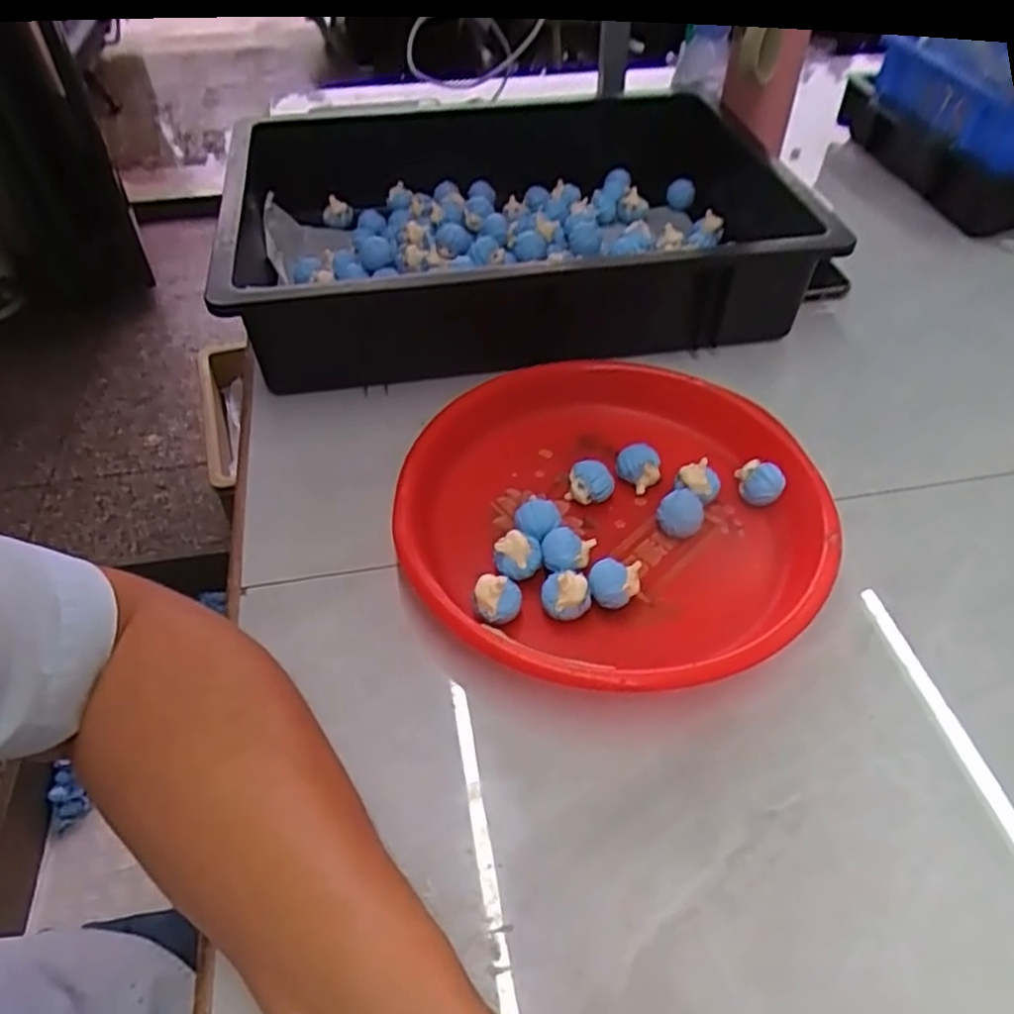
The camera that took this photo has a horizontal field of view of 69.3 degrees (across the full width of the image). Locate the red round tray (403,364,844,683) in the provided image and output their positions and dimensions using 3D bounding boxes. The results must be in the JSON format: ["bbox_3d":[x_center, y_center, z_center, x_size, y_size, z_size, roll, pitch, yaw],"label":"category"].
[{"bbox_3d":[0.064,0.003,0.451,0.243,0.038,0.247,-1,48,1],"label":"red round tray"}]

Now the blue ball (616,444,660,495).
[{"bbox_3d":[0.085,-0.024,0.479,0.028,0.027,0.024,7,48,8],"label":"blue ball"}]

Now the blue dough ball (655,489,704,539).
[{"bbox_3d":[0.106,0.006,0.451,0.027,0.023,0.023,15,50,14],"label":"blue dough ball"}]

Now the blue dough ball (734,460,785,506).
[{"bbox_3d":[0.163,-0.015,0.471,0.023,0.027,0.026,-7,48,-5],"label":"blue dough ball"}]

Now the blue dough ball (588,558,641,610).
[{"bbox_3d":[0.061,0.045,0.418,0.027,0.023,0.024,7,48,8],"label":"blue dough ball"}]

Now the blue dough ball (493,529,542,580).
[{"bbox_3d":[0.006,0.030,0.429,0.027,0.027,0.020,-1,48,1],"label":"blue dough ball"}]

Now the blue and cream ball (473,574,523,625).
[{"bbox_3d":[-0.005,0.052,0.409,0.026,0.023,0.023,-4,48,-2],"label":"blue and cream ball"}]

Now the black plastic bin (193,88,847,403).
[{"bbox_3d":[0.000,-0.248,0.634,0.438,0.090,0.320,-6,48,-4],"label":"black plastic bin"}]

